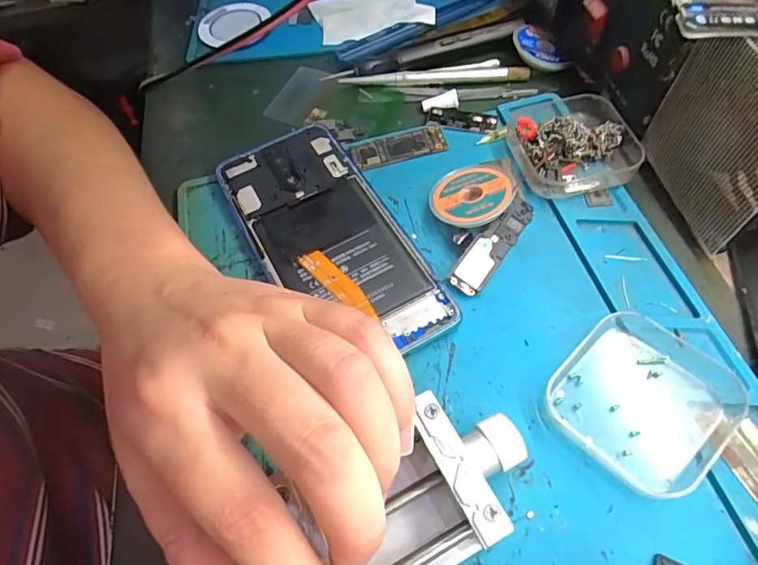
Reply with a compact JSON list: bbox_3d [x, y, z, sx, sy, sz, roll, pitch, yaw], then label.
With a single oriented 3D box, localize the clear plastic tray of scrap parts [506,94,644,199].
[{"bbox_3d":[0.111,-0.079,0.274,0.066,0.022,0.061,-9,59,-1],"label":"clear plastic tray of scrap parts"}]

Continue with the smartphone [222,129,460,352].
[{"bbox_3d":[-0.030,-0.025,0.262,0.071,0.011,0.159,-27,61,-11],"label":"smartphone"}]

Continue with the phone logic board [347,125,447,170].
[{"bbox_3d":[0.012,-0.083,0.296,0.057,0.005,0.020,-15,59,-4],"label":"phone logic board"}]

